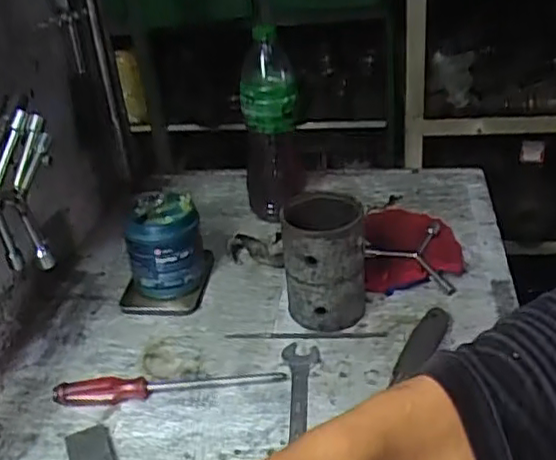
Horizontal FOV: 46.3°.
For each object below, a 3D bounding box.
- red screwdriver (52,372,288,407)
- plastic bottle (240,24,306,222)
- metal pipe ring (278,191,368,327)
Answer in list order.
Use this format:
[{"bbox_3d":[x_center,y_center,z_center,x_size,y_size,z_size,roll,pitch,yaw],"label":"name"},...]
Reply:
[{"bbox_3d":[-0.113,0.156,0.669,0.235,0.026,0.024,-7,32,-2],"label":"red screwdriver"},{"bbox_3d":[-0.007,-0.136,0.892,0.085,0.267,0.106,-6,32,-1],"label":"plastic bottle"},{"bbox_3d":[0.051,0.035,0.728,0.083,0.138,0.085,-3,33,5],"label":"metal pipe ring"}]

